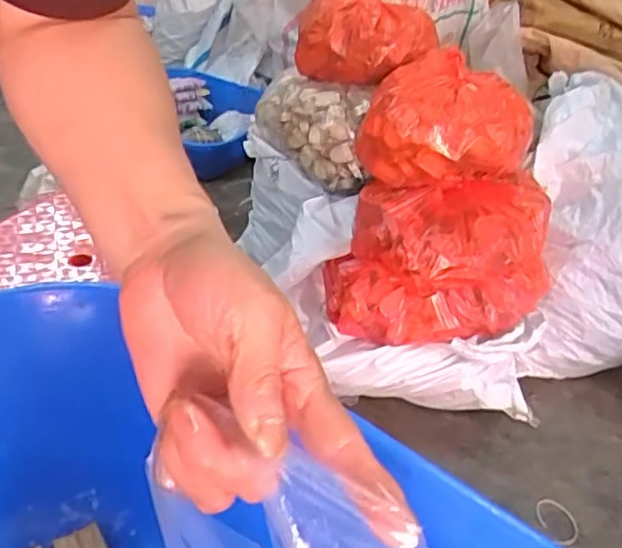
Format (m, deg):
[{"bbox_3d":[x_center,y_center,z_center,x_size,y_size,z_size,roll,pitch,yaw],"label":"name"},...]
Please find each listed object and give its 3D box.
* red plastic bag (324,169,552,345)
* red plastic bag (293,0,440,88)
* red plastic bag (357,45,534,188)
[{"bbox_3d":[0.259,-0.028,1.150,0.399,0.252,0.222,0,34,-9],"label":"red plastic bag"},{"bbox_3d":[0.114,-0.501,1.286,0.285,0.180,0.180,5,33,-2],"label":"red plastic bag"},{"bbox_3d":[0.246,-0.279,1.125,0.304,0.184,0.221,14,34,12],"label":"red plastic bag"}]

